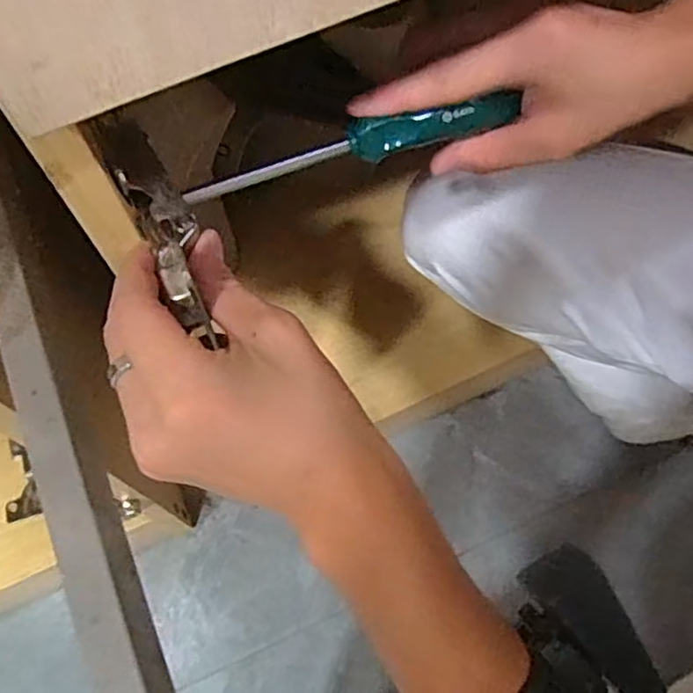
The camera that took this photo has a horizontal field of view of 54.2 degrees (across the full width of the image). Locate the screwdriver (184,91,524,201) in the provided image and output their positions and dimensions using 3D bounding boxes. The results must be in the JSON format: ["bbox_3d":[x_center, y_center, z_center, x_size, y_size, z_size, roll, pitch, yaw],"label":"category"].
[{"bbox_3d":[0.001,-0.092,0.312,0.150,0.021,0.016,-16,68,-5],"label":"screwdriver"}]

